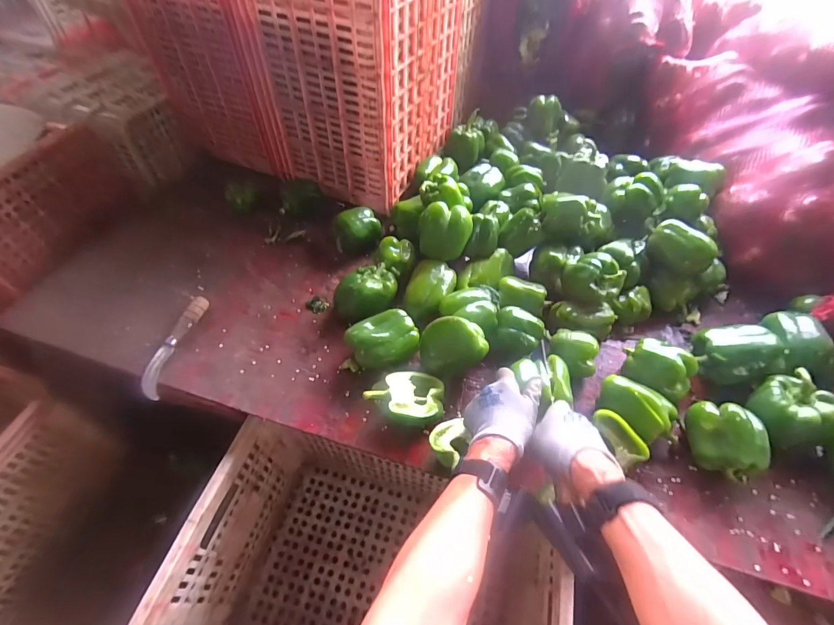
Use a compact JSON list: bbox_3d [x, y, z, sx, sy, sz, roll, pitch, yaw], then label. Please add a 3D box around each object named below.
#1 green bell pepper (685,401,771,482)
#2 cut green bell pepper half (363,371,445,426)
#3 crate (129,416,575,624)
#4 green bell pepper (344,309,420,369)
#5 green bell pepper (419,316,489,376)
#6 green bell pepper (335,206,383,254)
[{"bbox_3d":[0.438,0.182,0.547,0.083,0.085,0.088,11,52,7],"label":"green bell pepper"},{"bbox_3d":[-0.017,0.130,0.570,0.114,0.055,0.083,3,51,1],"label":"cut green bell pepper half"},{"bbox_3d":[-0.072,0.438,0.647,0.540,0.354,0.380,14,52,9],"label":"crate"},{"bbox_3d":[-0.057,0.054,0.644,0.114,0.081,0.082,-22,55,-19],"label":"green bell pepper"},{"bbox_3d":[0.057,0.060,0.613,0.109,0.095,0.074,10,51,6],"label":"green bell pepper"},{"bbox_3d":[-0.125,-0.168,0.819,0.099,0.077,0.108,-7,52,-8],"label":"green bell pepper"}]

